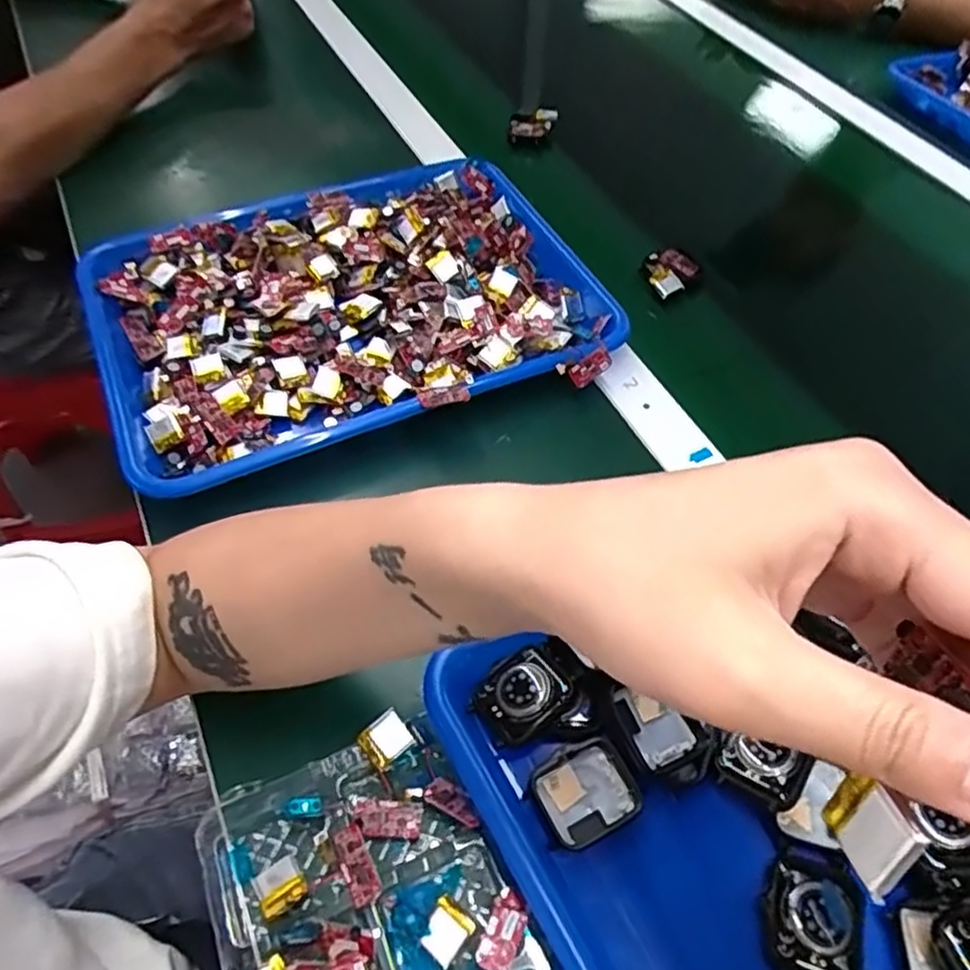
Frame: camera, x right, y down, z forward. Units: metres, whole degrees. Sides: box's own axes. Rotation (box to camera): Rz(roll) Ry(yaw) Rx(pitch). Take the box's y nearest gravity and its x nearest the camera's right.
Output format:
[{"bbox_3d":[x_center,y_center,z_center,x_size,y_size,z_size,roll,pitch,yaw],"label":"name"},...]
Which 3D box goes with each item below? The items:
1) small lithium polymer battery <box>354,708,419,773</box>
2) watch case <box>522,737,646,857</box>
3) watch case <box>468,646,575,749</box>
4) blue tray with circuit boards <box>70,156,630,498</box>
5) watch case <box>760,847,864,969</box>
[{"bbox_3d":[-0.045,0.116,0.323,0.022,0.004,0.021,-31,90,-35],"label":"small lithium polymer battery"},{"bbox_3d":[0.042,0.131,0.303,0.043,0.005,0.037,-20,57,-17],"label":"watch case"},{"bbox_3d":[0.017,0.094,0.322,0.042,0.011,0.035,-28,60,-22],"label":"watch case"},{"bbox_3d":[-0.096,-0.129,0.493,0.338,0.041,0.257,-16,56,-15],"label":"blue tray with circuit boards"},{"bbox_3d":[0.129,0.168,0.277,0.036,0.007,0.044,13,54,6],"label":"watch case"}]

